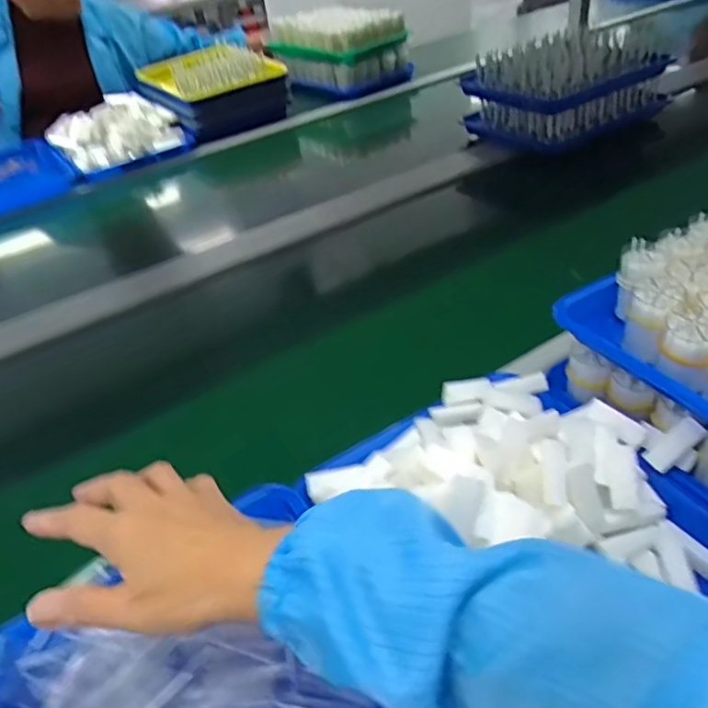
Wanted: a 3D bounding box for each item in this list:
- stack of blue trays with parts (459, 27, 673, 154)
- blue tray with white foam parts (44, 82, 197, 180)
[{"bbox_3d":[0.387,-0.492,1.102,0.304,0.130,0.212,-25,42,-20],"label":"stack of blue trays with parts"},{"bbox_3d":[-0.484,-0.465,1.246,0.258,0.081,0.253,-25,42,-20],"label":"blue tray with white foam parts"}]

